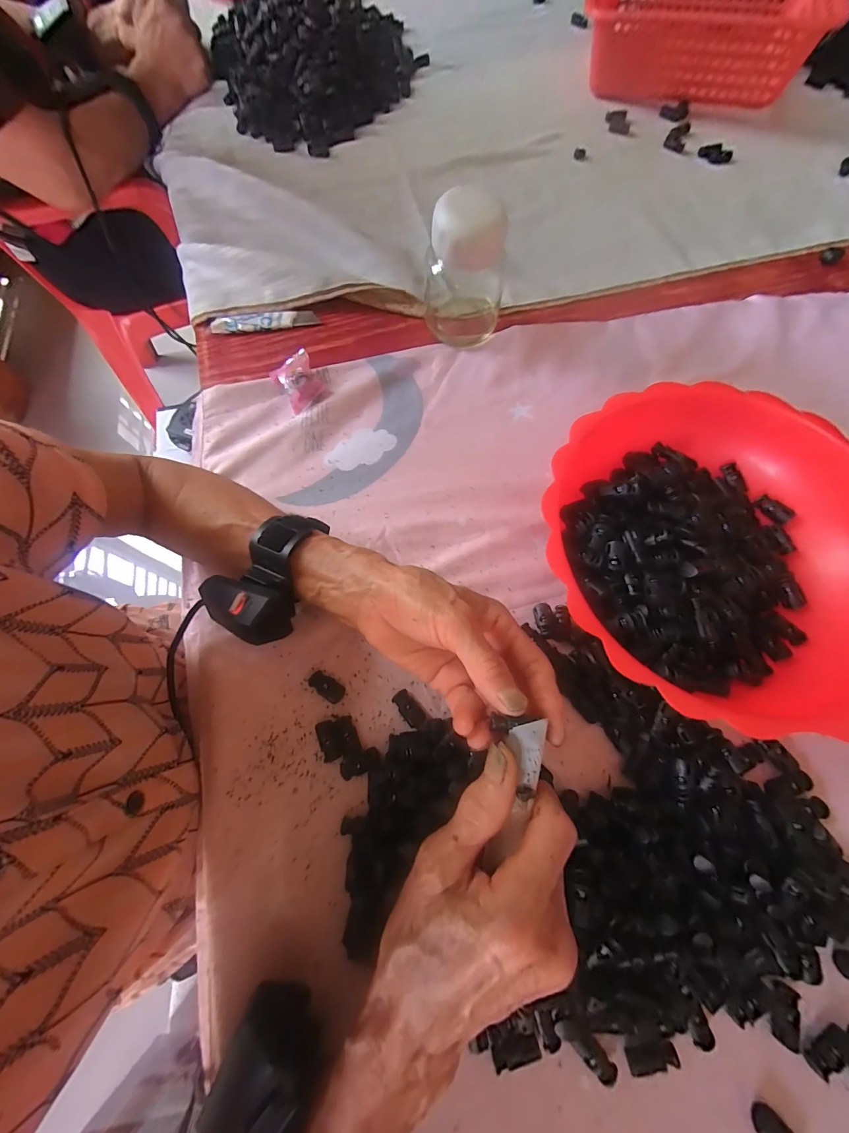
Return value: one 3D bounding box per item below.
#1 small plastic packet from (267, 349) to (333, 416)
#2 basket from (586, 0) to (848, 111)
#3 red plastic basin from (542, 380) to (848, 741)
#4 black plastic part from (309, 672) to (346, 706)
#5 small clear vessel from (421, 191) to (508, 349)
[{"bbox_3d":[-0.124,-0.184,0.382,0.040,0.020,0.057,-32,74,-10],"label":"small plastic packet"},{"bbox_3d":[0.372,-0.731,0.523,0.293,0.088,0.190,9,71,4],"label":"basket"},{"bbox_3d":[0.205,-0.012,0.287,0.232,0.069,0.239,0,71,1],"label":"red plastic basin"},{"bbox_3d":[-0.073,0.091,0.289,0.028,0.008,0.014,31,74,11],"label":"black plastic part"},{"bbox_3d":[0.038,-0.279,0.360,0.074,0.111,0.068,3,71,2],"label":"small clear vessel"}]

